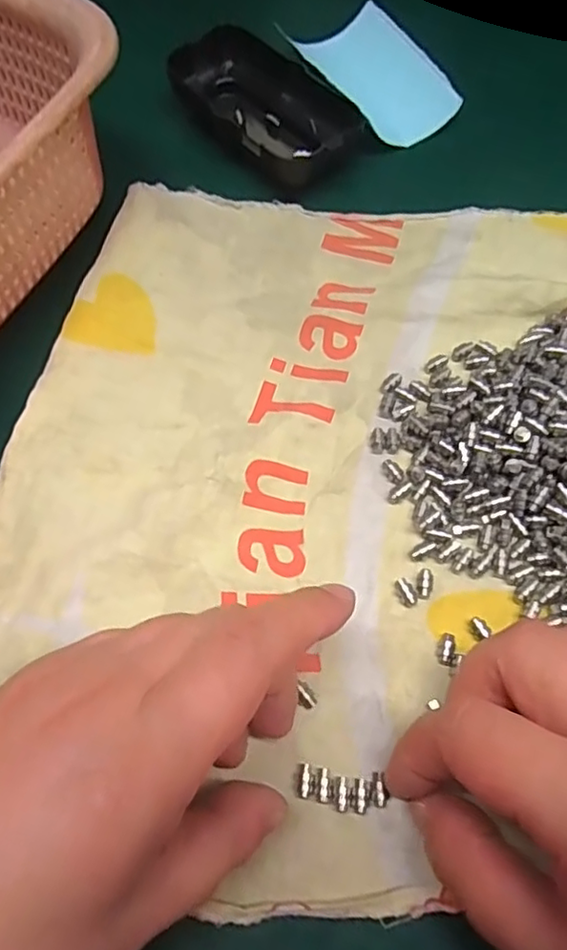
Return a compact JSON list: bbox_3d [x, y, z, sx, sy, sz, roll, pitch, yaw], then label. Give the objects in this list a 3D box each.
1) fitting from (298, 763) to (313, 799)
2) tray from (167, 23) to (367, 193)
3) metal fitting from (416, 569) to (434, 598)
[{"bbox_3d":[0.007,0.098,0.194,0.005,0.004,0.010,6,66,4],"label":"fitting"},{"bbox_3d":[-0.014,-0.195,0.316,0.057,0.021,0.120,-37,70,-14],"label":"tray"},{"bbox_3d":[0.052,0.039,0.220,0.006,0.004,0.010,17,68,9],"label":"metal fitting"}]

